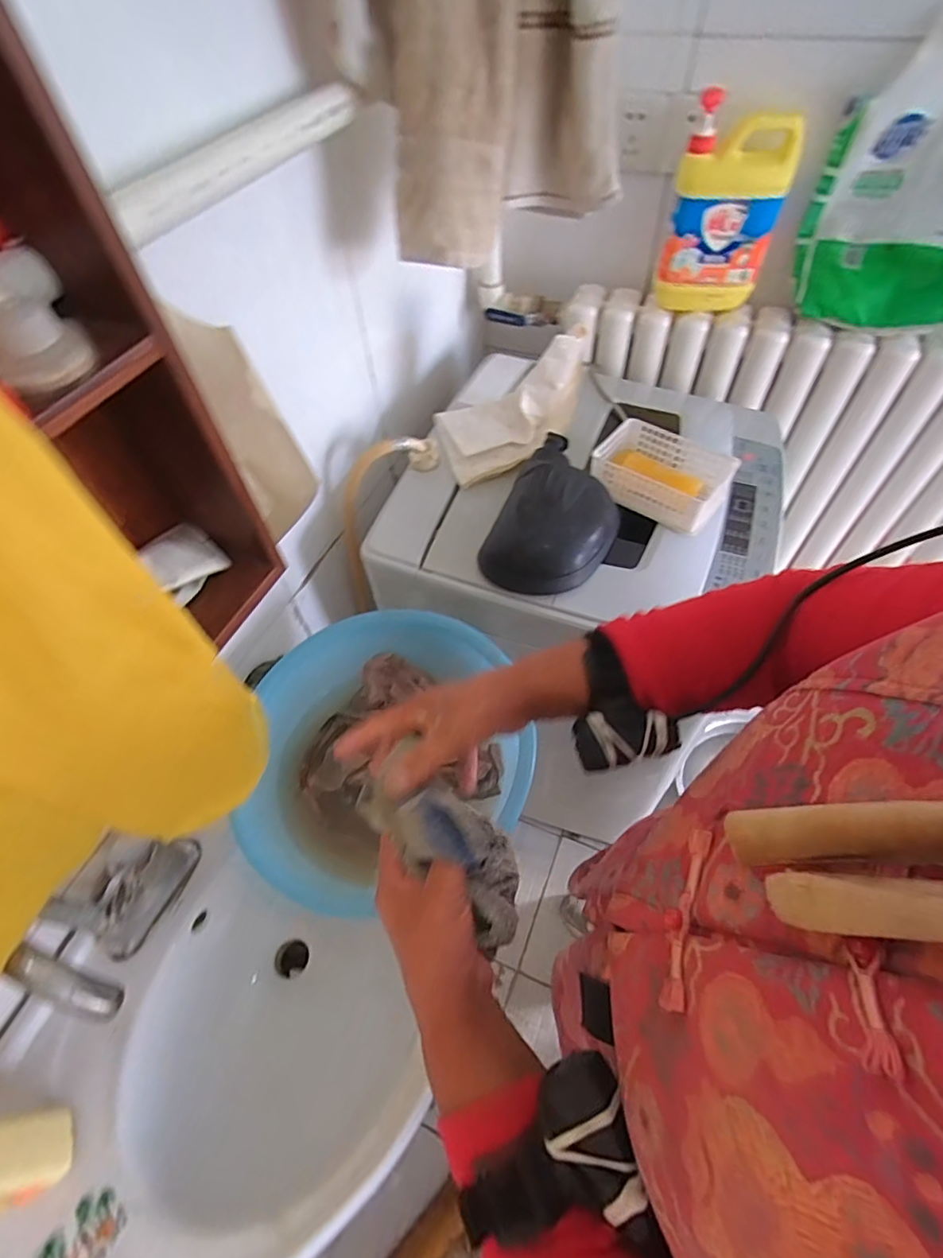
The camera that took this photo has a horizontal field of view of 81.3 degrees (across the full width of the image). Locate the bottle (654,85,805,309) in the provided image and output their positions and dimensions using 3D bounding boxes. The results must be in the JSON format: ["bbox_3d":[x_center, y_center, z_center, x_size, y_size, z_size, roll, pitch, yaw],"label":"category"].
[{"bbox_3d":[0.363,-0.593,0.784,0.141,0.214,0.107,19,59,16],"label":"bottle"}]

